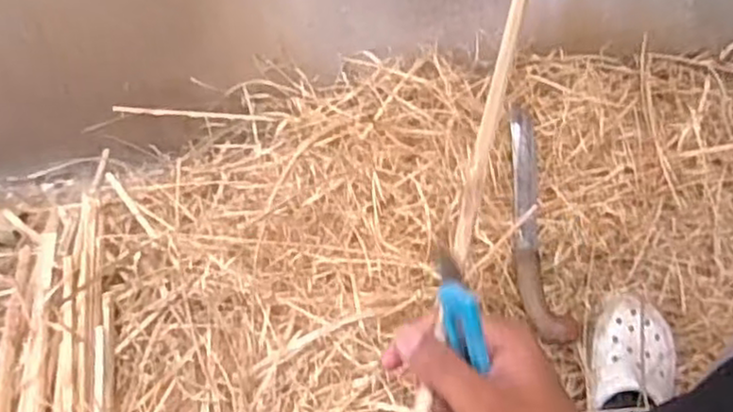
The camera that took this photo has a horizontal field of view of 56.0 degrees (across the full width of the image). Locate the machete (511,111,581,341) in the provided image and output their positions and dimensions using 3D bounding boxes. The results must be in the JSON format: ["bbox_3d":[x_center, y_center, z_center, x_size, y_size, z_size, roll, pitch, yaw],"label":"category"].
[{"bbox_3d":[0.218,0.002,0.921,0.060,0.028,0.372,-2,52,0],"label":"machete"}]

